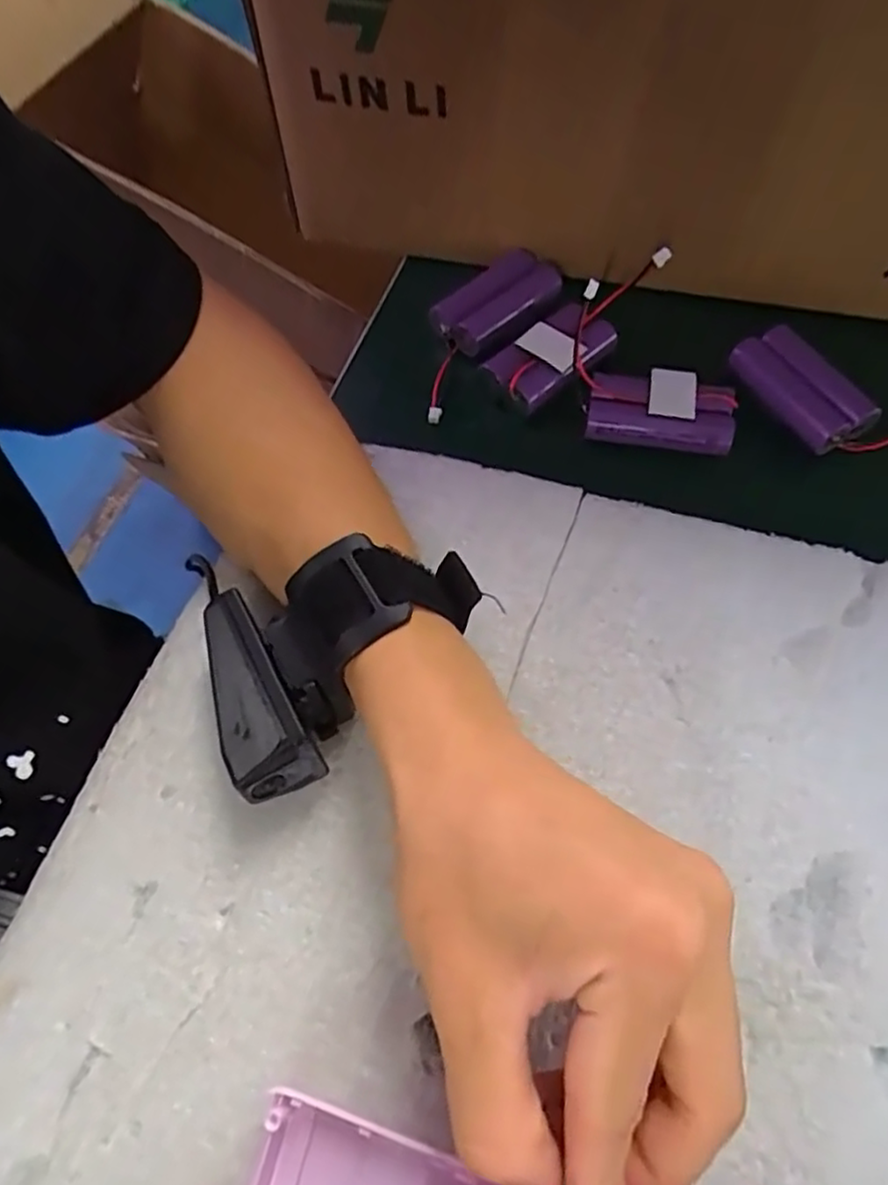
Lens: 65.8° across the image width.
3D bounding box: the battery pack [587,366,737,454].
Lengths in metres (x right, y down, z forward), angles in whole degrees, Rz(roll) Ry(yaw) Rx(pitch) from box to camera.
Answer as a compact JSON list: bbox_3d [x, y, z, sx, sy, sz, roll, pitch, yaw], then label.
[{"bbox_3d":[0.102,-0.088,0.319,0.066,0.019,0.033,9,61,5],"label":"battery pack"}]

